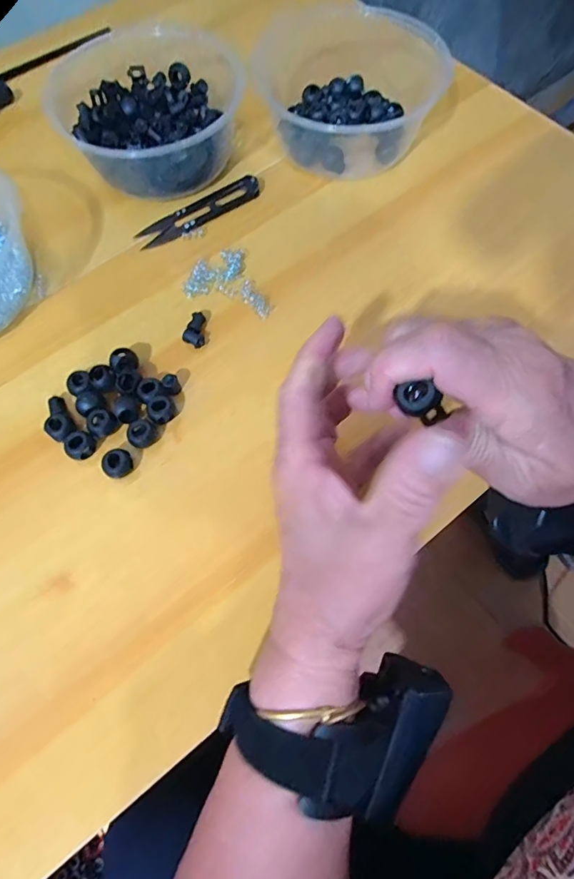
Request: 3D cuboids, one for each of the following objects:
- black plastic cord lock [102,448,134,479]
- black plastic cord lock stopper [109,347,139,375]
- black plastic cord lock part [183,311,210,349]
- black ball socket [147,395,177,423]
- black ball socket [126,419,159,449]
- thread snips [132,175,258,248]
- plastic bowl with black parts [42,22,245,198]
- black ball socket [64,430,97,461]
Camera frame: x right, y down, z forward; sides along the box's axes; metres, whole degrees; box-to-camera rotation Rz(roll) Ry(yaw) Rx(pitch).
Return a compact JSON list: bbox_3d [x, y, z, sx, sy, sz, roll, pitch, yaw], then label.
[{"bbox_3d":[-0.099,0.015,0.270,0.014,0.014,0.016,41,74,16],"label":"black plastic cord lock"},{"bbox_3d":[-0.103,-0.049,0.292,0.016,0.013,0.018,-21,69,-7],"label":"black plastic cord lock stopper"},{"bbox_3d":[-0.059,-0.073,0.305,0.015,0.007,0.024,19,69,9],"label":"black plastic cord lock part"},{"bbox_3d":[-0.077,-0.018,0.280,0.016,0.013,0.013,-29,70,-11],"label":"black ball socket"},{"bbox_3d":[-0.087,-0.003,0.277,0.015,0.011,0.017,41,74,16],"label":"black ball socket"},{"bbox_3d":[-0.065,-0.172,0.342,0.098,0.010,0.023,-33,71,-12],"label":"thread snips"},{"bbox_3d":[-0.109,-0.260,0.362,0.141,0.049,0.150,0,68,1],"label":"plastic bowl with black parts"},{"bbox_3d":[-0.123,0.004,0.274,0.014,0.014,0.017,36,73,15],"label":"black ball socket"}]

